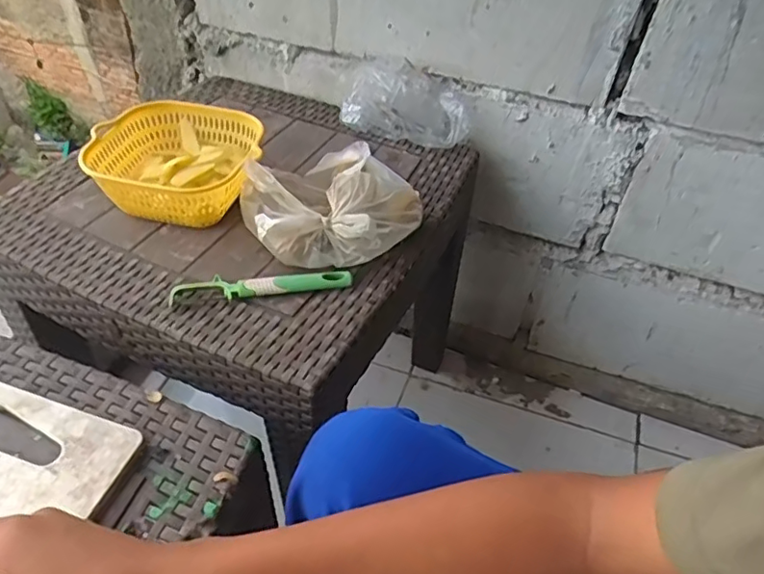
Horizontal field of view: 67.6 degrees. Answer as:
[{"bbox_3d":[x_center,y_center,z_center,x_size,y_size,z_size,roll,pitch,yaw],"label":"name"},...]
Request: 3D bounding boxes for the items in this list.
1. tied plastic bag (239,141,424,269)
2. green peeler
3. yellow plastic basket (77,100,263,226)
[{"bbox_3d":[-0.055,-0.087,0.600,0.183,0.083,0.132,4,45,-1],"label":"tied plastic bag"},{"bbox_3d":[-0.116,-0.001,0.557,0.170,0.014,0.023,-4,45,-9],"label":"green peeler"},{"bbox_3d":[-0.224,-0.136,0.644,0.170,0.072,0.164,6,45,2],"label":"yellow plastic basket"}]

